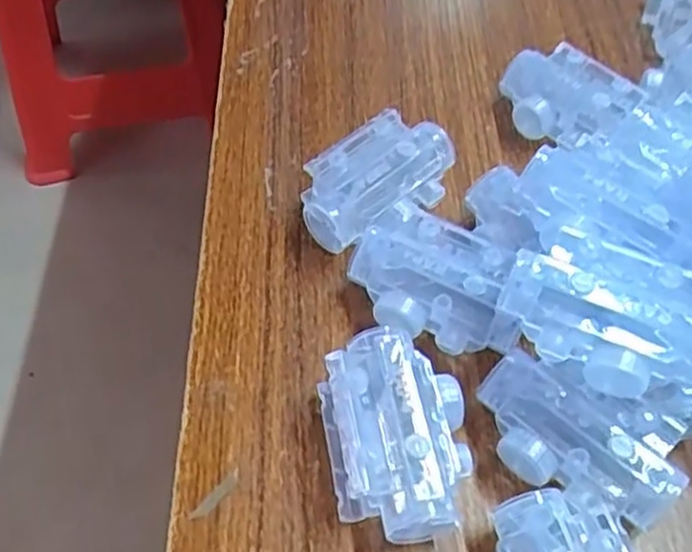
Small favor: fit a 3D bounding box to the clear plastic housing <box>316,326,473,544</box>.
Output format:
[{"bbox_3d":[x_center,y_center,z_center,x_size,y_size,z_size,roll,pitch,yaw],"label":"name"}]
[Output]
[{"bbox_3d":[0.017,0.053,0.251,0.045,0.029,0.067,-8,56,-9],"label":"clear plastic housing"}]

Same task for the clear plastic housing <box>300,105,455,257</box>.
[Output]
[{"bbox_3d":[0.015,-0.039,0.310,0.068,0.030,0.037,-33,63,-23],"label":"clear plastic housing"}]

